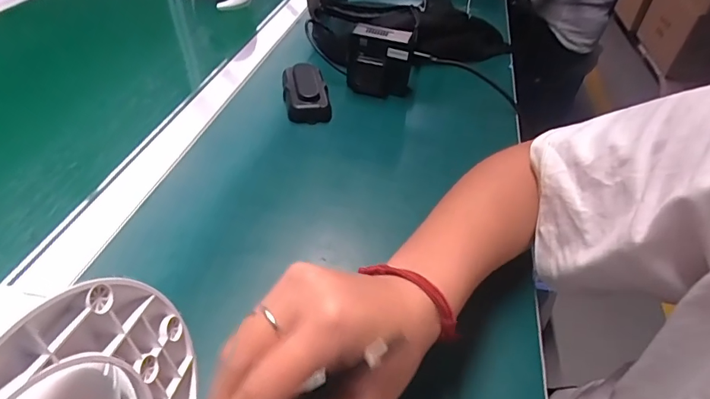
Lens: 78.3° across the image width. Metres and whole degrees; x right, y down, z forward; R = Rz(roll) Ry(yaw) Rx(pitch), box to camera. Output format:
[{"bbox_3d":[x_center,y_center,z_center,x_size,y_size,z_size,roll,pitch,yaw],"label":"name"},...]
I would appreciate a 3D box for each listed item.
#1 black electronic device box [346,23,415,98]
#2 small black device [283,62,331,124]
[{"bbox_3d":[0.031,-0.170,0.545,0.080,0.084,0.024,12,43,6],"label":"black electronic device box"},{"bbox_3d":[-0.060,-0.131,0.531,0.054,0.034,0.092,-1,44,-8],"label":"small black device"}]

